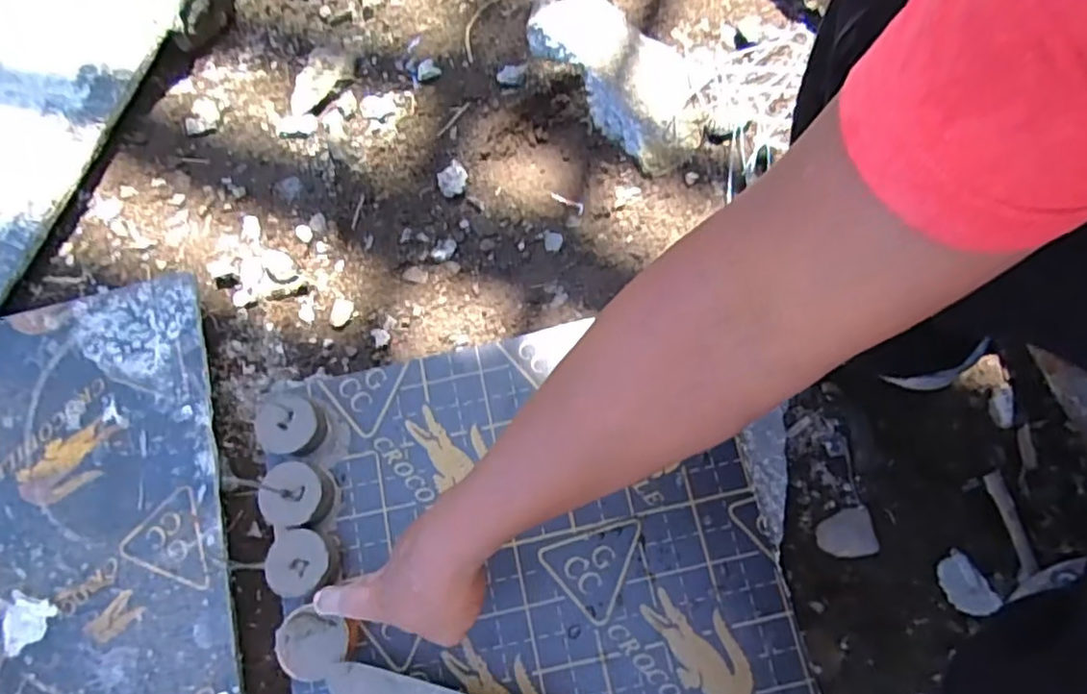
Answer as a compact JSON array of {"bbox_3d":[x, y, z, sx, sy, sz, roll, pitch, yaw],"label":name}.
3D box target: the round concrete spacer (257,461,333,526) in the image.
[{"bbox_3d":[-0.210,0.127,0.564,0.059,0.035,0.052,-4,74,1],"label":"round concrete spacer"}]

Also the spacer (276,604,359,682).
[{"bbox_3d":[-0.185,0.240,0.529,0.058,0.032,0.052,22,75,8],"label":"spacer"}]

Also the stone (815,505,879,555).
[{"bbox_3d":[0.285,0.175,0.615,0.055,0.004,0.043,-8,72,1],"label":"stone"}]

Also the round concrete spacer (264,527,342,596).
[{"bbox_3d":[-0.203,0.181,0.551,0.055,0.029,0.051,0,74,1],"label":"round concrete spacer"}]

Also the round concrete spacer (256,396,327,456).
[{"bbox_3d":[-0.221,0.069,0.577,0.047,0.036,0.051,0,74,1],"label":"round concrete spacer"}]

